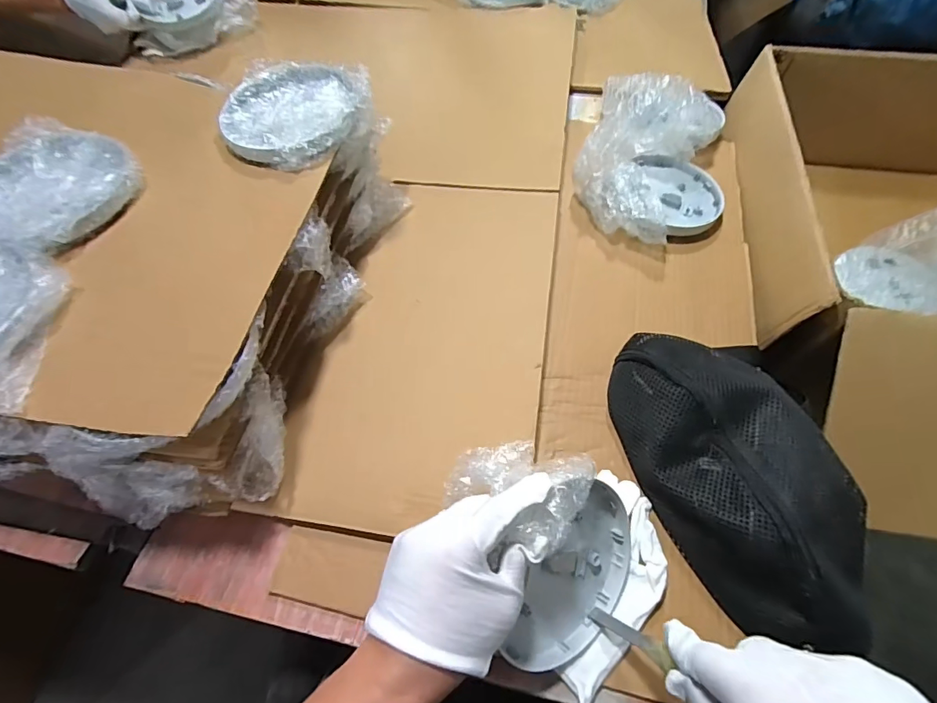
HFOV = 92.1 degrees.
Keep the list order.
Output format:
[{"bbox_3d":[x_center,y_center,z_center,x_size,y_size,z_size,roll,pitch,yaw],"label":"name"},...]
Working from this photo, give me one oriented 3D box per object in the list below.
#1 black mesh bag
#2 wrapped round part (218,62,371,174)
[{"bbox_3d":[0.229,0.092,0.383,0.142,0.068,0.261,-16,61,-10],"label":"black mesh bag"},{"bbox_3d":[-0.172,-0.241,0.452,0.155,0.036,0.141,17,61,9],"label":"wrapped round part"}]

